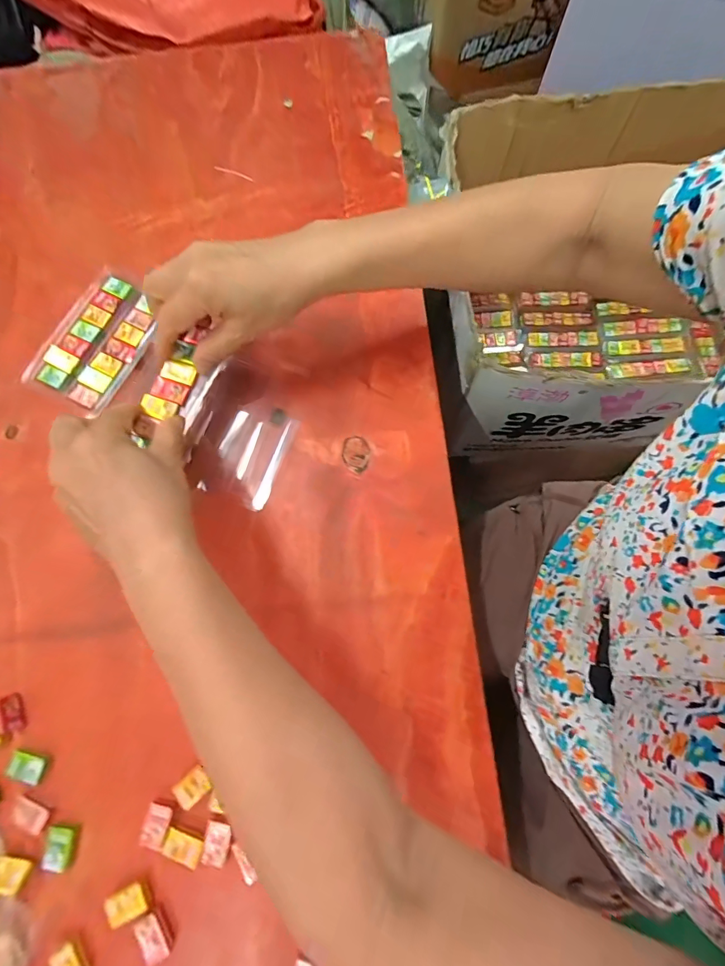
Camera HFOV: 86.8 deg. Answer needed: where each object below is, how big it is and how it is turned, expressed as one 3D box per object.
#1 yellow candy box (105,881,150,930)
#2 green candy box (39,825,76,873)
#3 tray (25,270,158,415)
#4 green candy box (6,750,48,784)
[{"bbox_3d":[-0.159,0.285,0.259,0.025,0.010,0.018,-29,79,-5],"label":"yellow candy box"},{"bbox_3d":[-0.212,0.255,0.268,0.018,0.009,0.025,-2,77,1],"label":"green candy box"},{"bbox_3d":[-0.243,-0.133,0.356,0.085,0.013,0.130,26,79,6],"label":"tray"},{"bbox_3d":[-0.243,0.206,0.278,0.027,0.010,0.014,19,78,5],"label":"green candy box"}]

